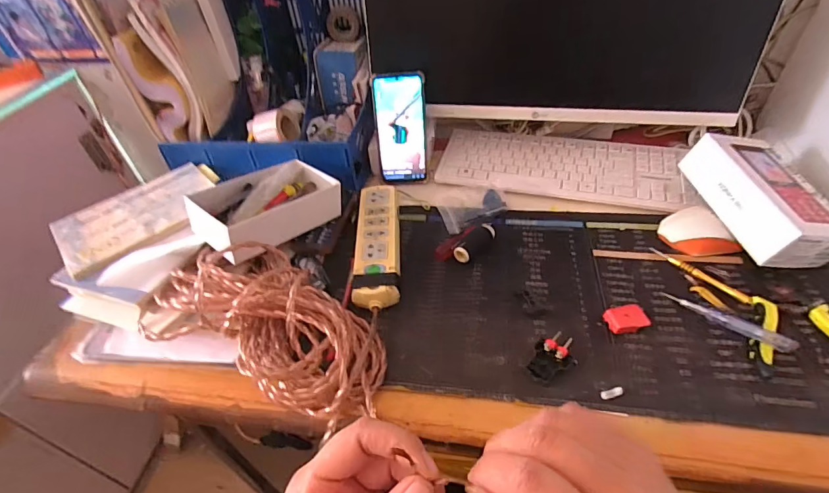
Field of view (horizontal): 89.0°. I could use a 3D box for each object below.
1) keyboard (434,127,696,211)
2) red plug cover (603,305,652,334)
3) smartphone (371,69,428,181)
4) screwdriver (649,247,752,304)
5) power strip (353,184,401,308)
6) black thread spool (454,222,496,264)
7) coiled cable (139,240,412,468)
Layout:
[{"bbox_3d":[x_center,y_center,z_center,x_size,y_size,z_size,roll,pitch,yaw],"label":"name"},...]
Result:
[{"bbox_3d":[0.220,-0.123,0.660,0.358,0.029,0.151,7,46,12],"label":"keyboard"},{"bbox_3d":[0.233,0.080,0.463,0.043,0.015,0.030,-11,45,-5],"label":"red plug cover"},{"bbox_3d":[-0.021,-0.179,0.651,0.076,0.165,0.007,0,26,6],"label":"smartphone"},{"bbox_3d":[0.336,0.031,0.502,0.011,0.014,0.115,-25,48,-19],"label":"screwdriver"},{"bbox_3d":[-0.048,-0.007,0.564,0.056,0.034,0.217,-4,45,2],"label":"power strip"},{"bbox_3d":[0.082,-0.004,0.554,0.025,0.021,0.071,30,55,31],"label":"black thread spool"},{"bbox_3d":[-0.151,0.076,0.451,0.274,0.074,0.131,27,53,17],"label":"coiled cable"}]

